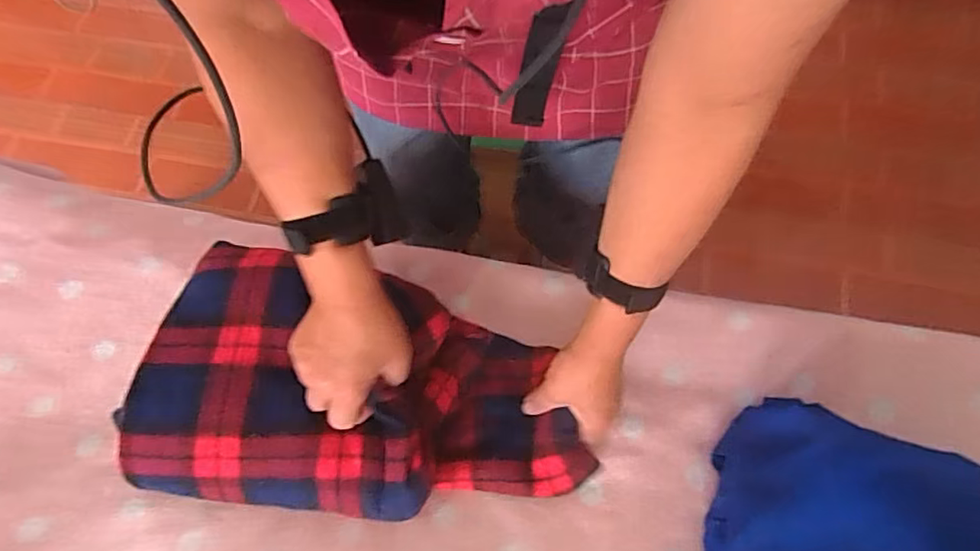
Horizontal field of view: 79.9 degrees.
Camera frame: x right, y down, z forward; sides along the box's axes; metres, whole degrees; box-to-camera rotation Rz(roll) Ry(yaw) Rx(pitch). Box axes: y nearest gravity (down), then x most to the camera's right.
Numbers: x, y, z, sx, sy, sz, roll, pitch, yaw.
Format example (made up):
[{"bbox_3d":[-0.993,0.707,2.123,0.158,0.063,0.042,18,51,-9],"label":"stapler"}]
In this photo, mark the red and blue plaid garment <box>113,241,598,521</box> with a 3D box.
[{"bbox_3d":[-0.108,0.105,0.534,0.377,0.088,0.213,7,64,4],"label":"red and blue plaid garment"}]

